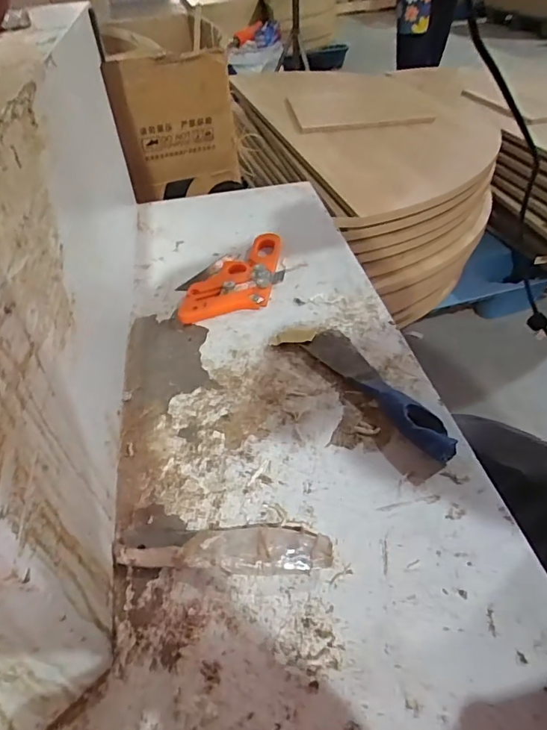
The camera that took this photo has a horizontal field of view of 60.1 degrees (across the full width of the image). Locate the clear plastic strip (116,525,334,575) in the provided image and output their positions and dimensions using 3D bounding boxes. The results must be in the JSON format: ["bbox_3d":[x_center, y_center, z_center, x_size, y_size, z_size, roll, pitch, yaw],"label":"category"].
[{"bbox_3d":[-0.034,0.124,0.322,0.142,0.021,0.034,-2,43,3],"label":"clear plastic strip"}]

